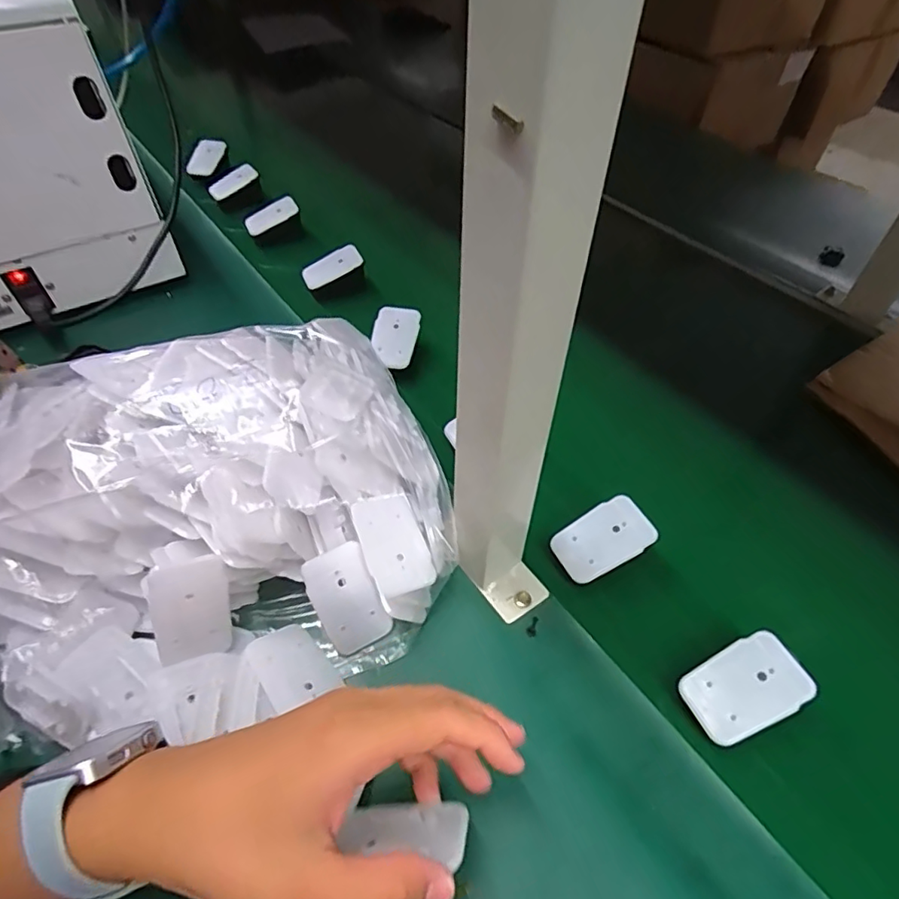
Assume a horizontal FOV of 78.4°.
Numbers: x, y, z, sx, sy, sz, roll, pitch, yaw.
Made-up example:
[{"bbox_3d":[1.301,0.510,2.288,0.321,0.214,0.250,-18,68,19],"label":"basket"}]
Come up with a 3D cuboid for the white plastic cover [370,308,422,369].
[{"bbox_3d":[-0.054,-0.111,0.544,0.043,0.011,0.061,13,80,1],"label":"white plastic cover"}]

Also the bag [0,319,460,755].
[{"bbox_3d":[-0.171,0.028,0.385,0.314,0.100,0.303,-16,52,-15],"label":"bag"}]

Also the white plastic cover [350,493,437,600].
[{"bbox_3d":[-0.037,0.063,0.367,0.041,0.004,0.066,-15,71,-25],"label":"white plastic cover"}]

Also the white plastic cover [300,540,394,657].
[{"bbox_3d":[-0.068,0.099,0.367,0.041,0.004,0.067,-24,96,-16],"label":"white plastic cover"}]

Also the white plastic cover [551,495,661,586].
[{"bbox_3d":[0.110,0.064,0.397,0.068,0.004,0.043,-32,61,2],"label":"white plastic cover"}]

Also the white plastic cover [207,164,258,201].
[{"bbox_3d":[-0.295,-0.363,0.750,0.069,0.020,0.017,-29,53,4],"label":"white plastic cover"}]

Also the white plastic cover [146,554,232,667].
[{"bbox_3d":[-0.162,0.100,0.345,0.043,0.062,0.006,-9,13,-22],"label":"white plastic cover"}]

